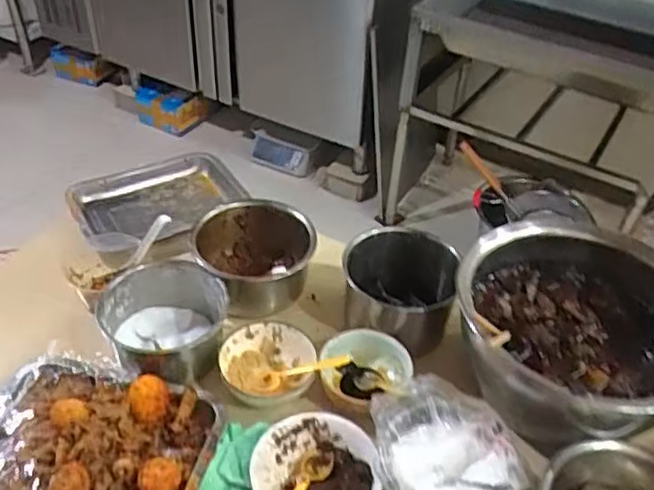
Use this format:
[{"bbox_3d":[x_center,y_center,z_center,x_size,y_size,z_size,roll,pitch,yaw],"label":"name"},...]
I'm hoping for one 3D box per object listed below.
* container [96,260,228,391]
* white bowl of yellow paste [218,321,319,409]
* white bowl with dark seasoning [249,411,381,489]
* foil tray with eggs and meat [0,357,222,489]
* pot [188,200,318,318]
[{"bbox_3d":[-0.205,0.115,0.865,0.153,0.097,0.169,-7,43,-16],"label":"container"},{"bbox_3d":[-0.073,0.149,0.820,0.112,0.046,0.107,4,41,-3],"label":"white bowl of yellow paste"},{"bbox_3d":[-0.012,0.244,0.715,0.133,0.042,0.136,4,41,-3],"label":"white bowl with dark seasoning"},{"bbox_3d":[-0.253,0.207,0.723,0.252,0.050,0.180,9,41,3],"label":"foil tray with eggs and meat"},{"bbox_3d":[-0.097,0.017,0.924,0.158,0.097,0.146,4,41,-3],"label":"pot"}]

